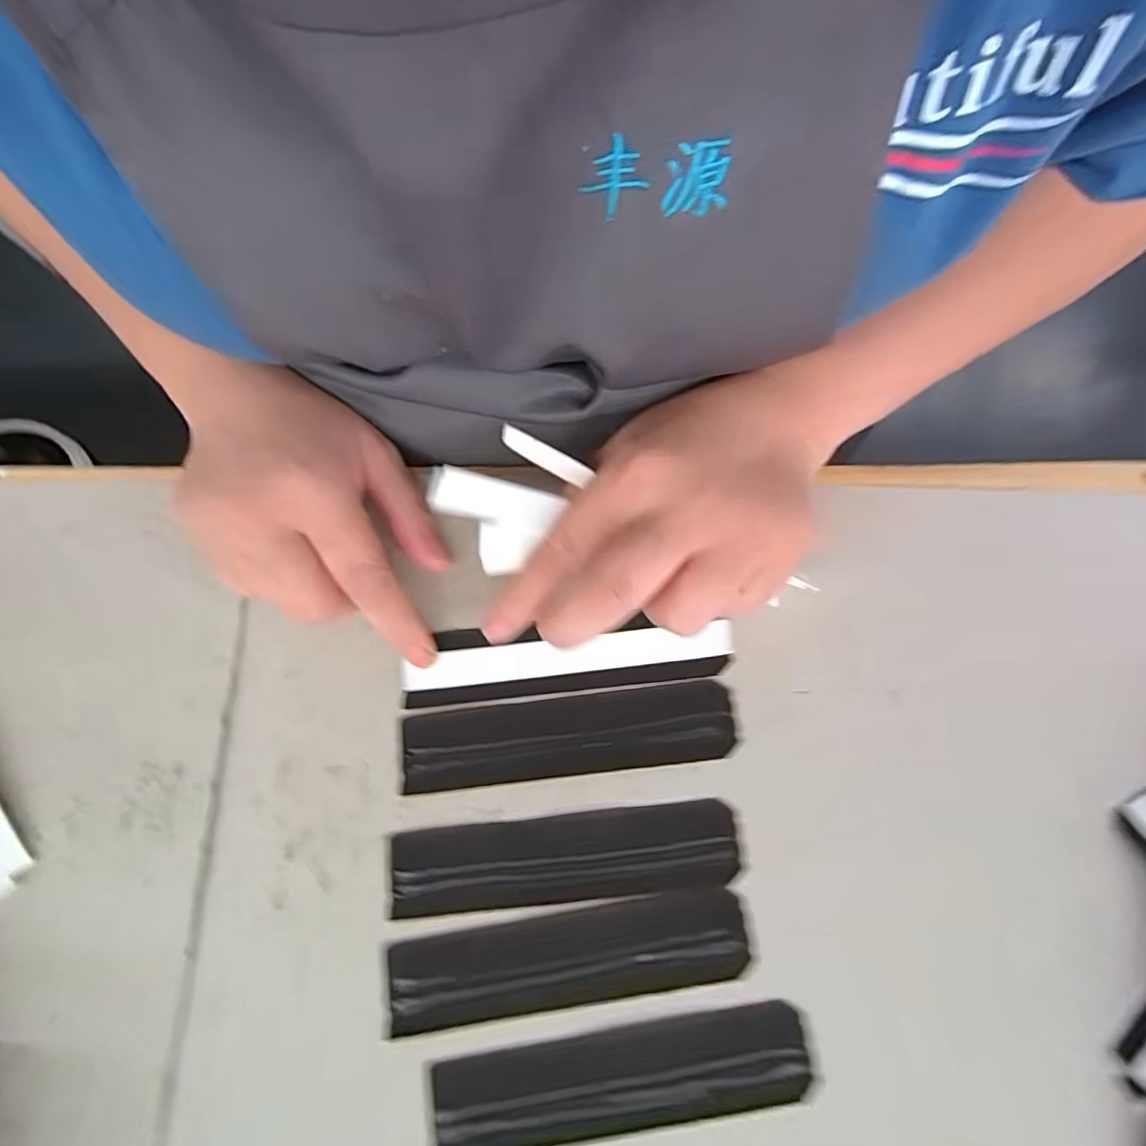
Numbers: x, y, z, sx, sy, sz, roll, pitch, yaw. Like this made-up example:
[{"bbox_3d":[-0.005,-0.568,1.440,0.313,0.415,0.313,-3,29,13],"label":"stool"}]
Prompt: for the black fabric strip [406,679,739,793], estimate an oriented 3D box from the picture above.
[{"bbox_3d":[-0.003,0.068,0.235,0.136,0.004,0.031,-7,76,0],"label":"black fabric strip"}]

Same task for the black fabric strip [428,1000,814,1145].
[{"bbox_3d":[0.017,0.189,0.208,0.137,0.007,0.034,-11,79,1],"label":"black fabric strip"}]

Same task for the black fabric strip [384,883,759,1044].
[{"bbox_3d":[-0.002,0.150,0.219,0.139,0.005,0.031,-9,76,-1],"label":"black fabric strip"}]

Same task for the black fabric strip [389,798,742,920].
[{"bbox_3d":[-0.004,0.116,0.228,0.136,0.007,0.034,-7,87,0],"label":"black fabric strip"}]

